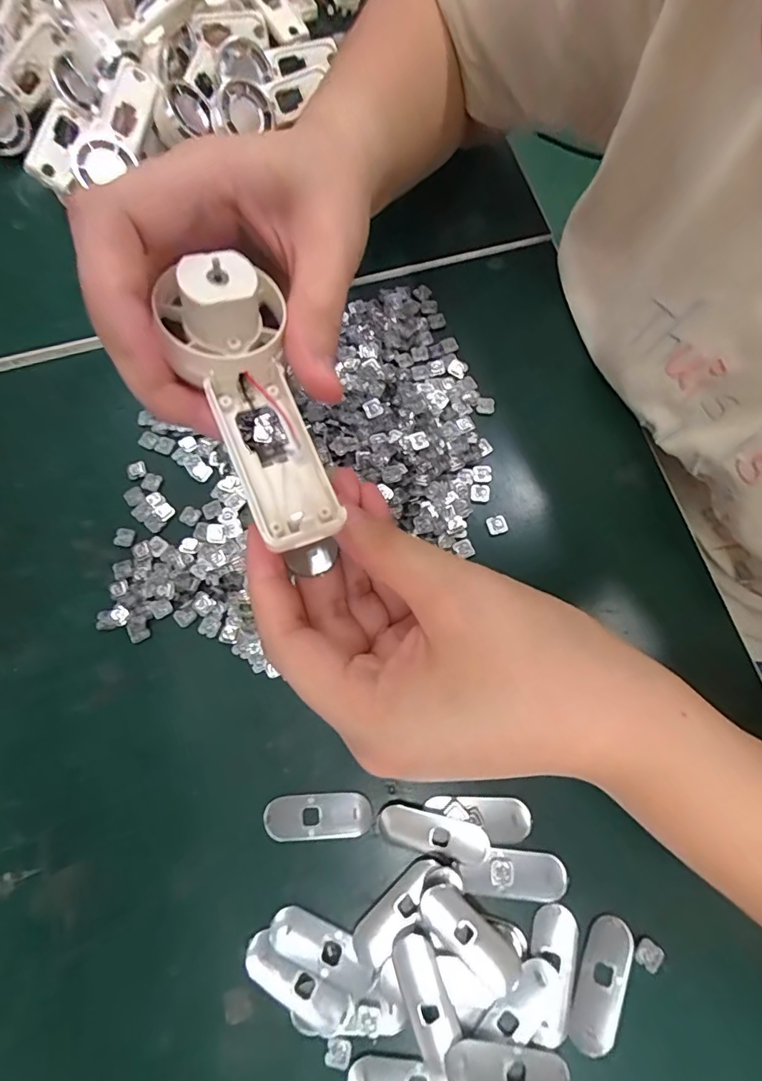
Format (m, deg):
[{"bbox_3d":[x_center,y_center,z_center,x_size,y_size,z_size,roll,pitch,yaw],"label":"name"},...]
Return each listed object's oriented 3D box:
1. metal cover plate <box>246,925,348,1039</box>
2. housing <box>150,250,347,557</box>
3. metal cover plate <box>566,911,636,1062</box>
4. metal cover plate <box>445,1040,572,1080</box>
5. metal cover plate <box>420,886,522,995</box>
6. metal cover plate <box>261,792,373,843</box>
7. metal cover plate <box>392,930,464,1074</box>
[{"bbox_3d":[-0.037,0.192,0.215,0.049,0.004,0.017,30,76,11],"label":"metal cover plate"},{"bbox_3d":[-0.037,-0.038,0.147,0.032,0.023,0.082,-21,91,-4],"label":"housing"},{"bbox_3d":[0.094,0.189,0.212,0.018,0.004,0.050,23,75,9],"label":"metal cover plate"},{"bbox_3d":[0.052,0.218,0.202,0.049,0.004,0.019,5,73,4],"label":"metal cover plate"},{"bbox_3d":[0.038,0.172,0.214,0.050,0.008,0.018,41,78,13],"label":"metal cover plate"},{"bbox_3d":[-0.030,0.131,0.234,0.049,0.004,0.019,-4,73,1],"label":"metal cover plate"},{"bbox_3d":[0.019,0.195,0.210,0.019,0.004,0.049,-20,73,-4],"label":"metal cover plate"}]

